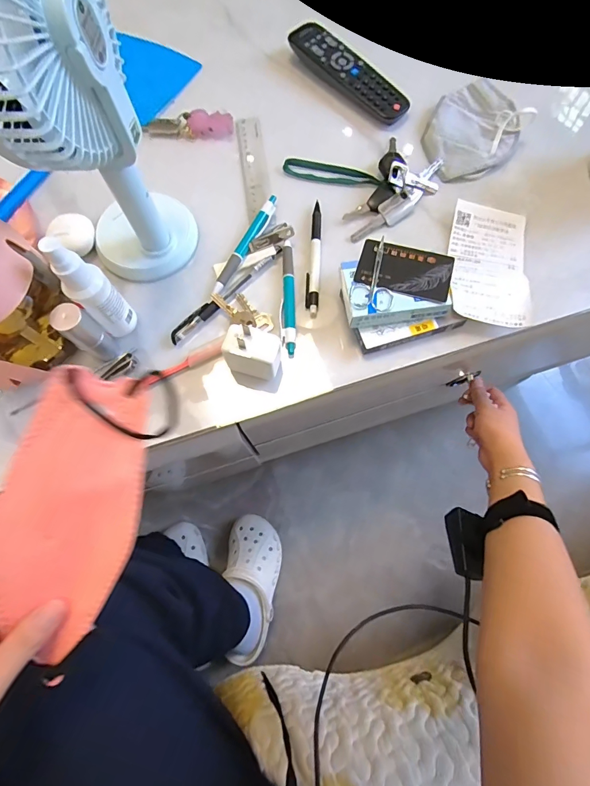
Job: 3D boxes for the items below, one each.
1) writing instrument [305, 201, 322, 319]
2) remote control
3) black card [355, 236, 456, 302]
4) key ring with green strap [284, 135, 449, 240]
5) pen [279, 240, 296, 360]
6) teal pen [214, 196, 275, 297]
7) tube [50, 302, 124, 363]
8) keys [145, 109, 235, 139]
[{"bbox_3d":[0.021,-0.140,0.389,0.013,0.007,0.131,4,73,2],"label":"writing instrument"},{"bbox_3d":[0.062,-0.379,0.448,0.046,0.021,0.167,-43,77,-12],"label":"remote control"},{"bbox_3d":[0.101,-0.114,0.347,0.084,0.004,0.052,16,70,7],"label":"black card"},{"bbox_3d":[0.082,-0.249,0.415,0.136,0.026,0.133,-37,76,-10],"label":"key ring with green strap"},{"bbox_3d":[-0.006,-0.095,0.375,0.015,0.008,0.125,1,73,1],"label":"pen"},{"bbox_3d":[-0.050,-0.154,0.393,0.015,0.012,0.125,26,78,8],"label":"teal pen"},{"bbox_3d":[-0.179,-0.051,0.328,0.024,0.067,0.024,0,73,0],"label":"tube"},{"bbox_3d":[-0.124,-0.313,0.438,0.101,0.018,0.026,5,73,2],"label":"keys"}]

